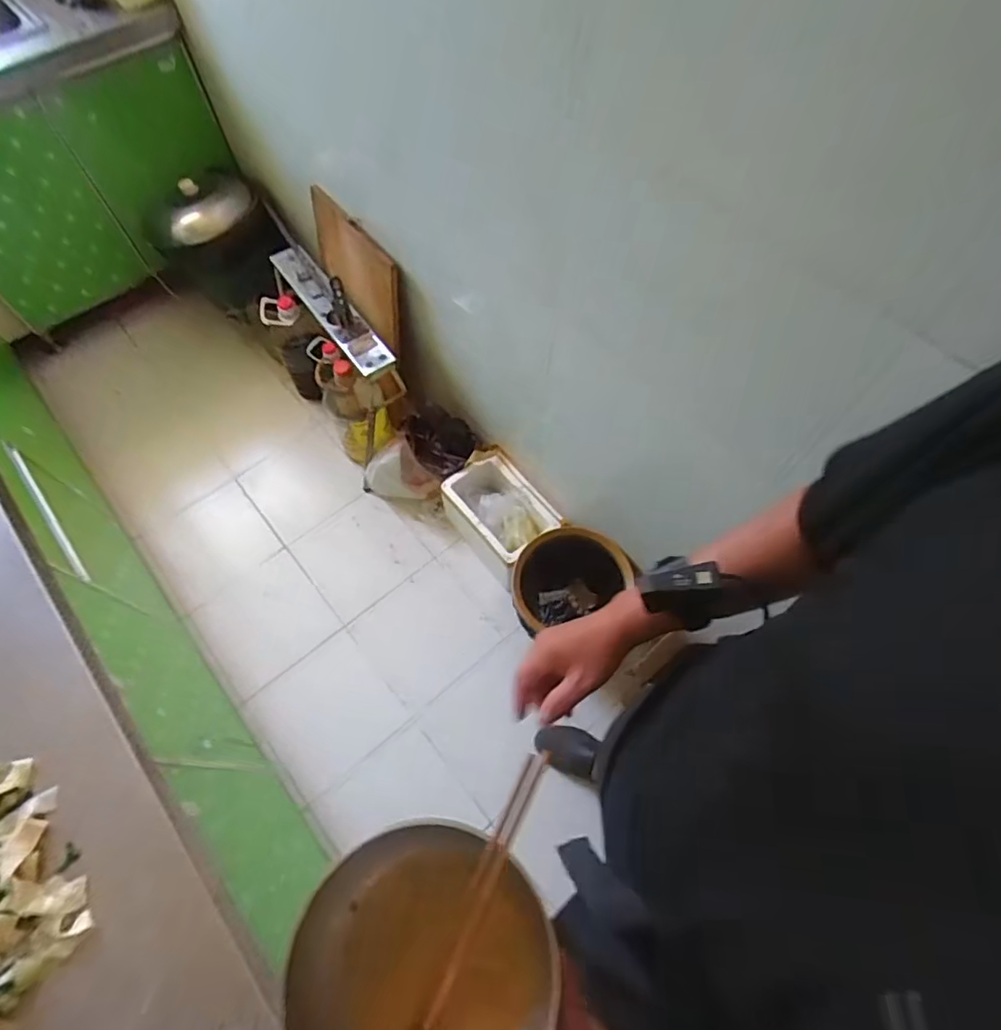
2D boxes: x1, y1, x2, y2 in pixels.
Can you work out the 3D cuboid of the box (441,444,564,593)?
[{"bbox_3d":[0.002,0.017,1.497,0.176,0.266,0.282,-34,68,-17],"label":"box"}]

